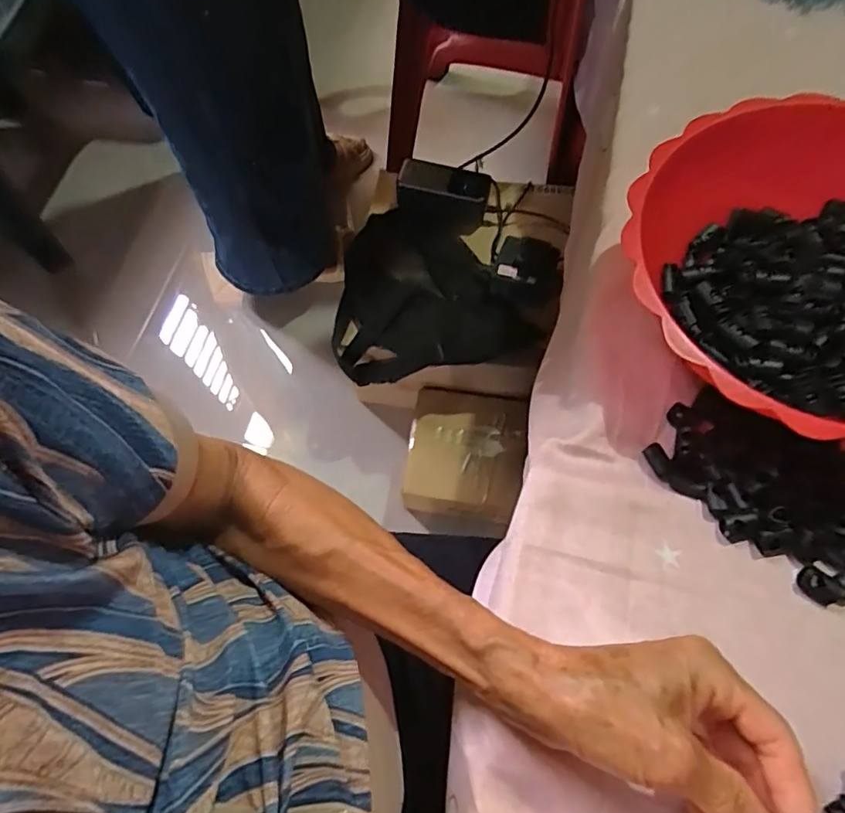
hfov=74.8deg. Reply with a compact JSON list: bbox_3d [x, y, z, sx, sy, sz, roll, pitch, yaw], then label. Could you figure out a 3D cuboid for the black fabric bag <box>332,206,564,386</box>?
[{"bbox_3d":[0.025,-0.171,0.770,0.296,0.055,0.262,-4,66,0],"label":"black fabric bag"}]

